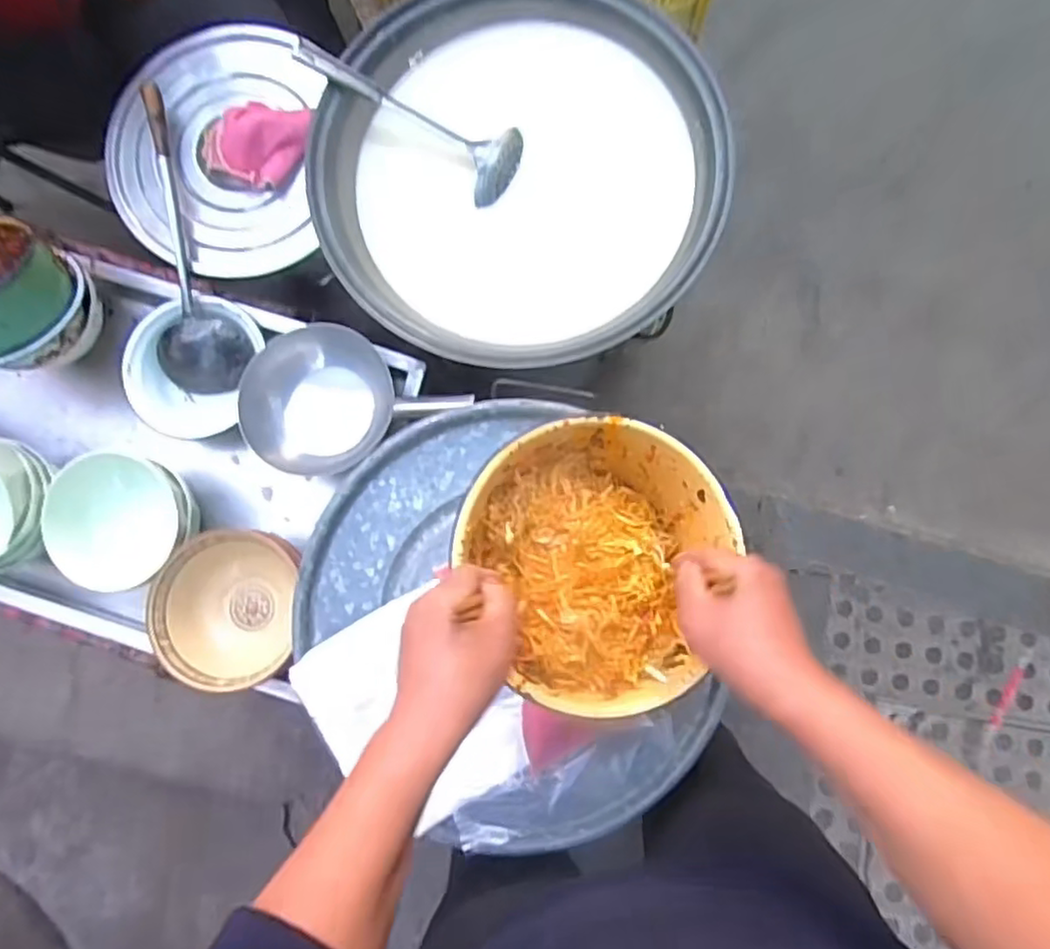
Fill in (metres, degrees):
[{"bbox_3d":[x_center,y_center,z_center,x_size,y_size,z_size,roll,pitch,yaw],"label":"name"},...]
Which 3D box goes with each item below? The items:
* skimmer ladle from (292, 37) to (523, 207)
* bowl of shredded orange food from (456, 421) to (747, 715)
[{"bbox_3d":[-0.141,-0.485,0.881,0.306,0.062,0.110,35,86,3],"label":"skimmer ladle"},{"bbox_3d":[0.070,0.070,0.595,0.215,0.096,0.235,-26,85,-2],"label":"bowl of shredded orange food"}]

